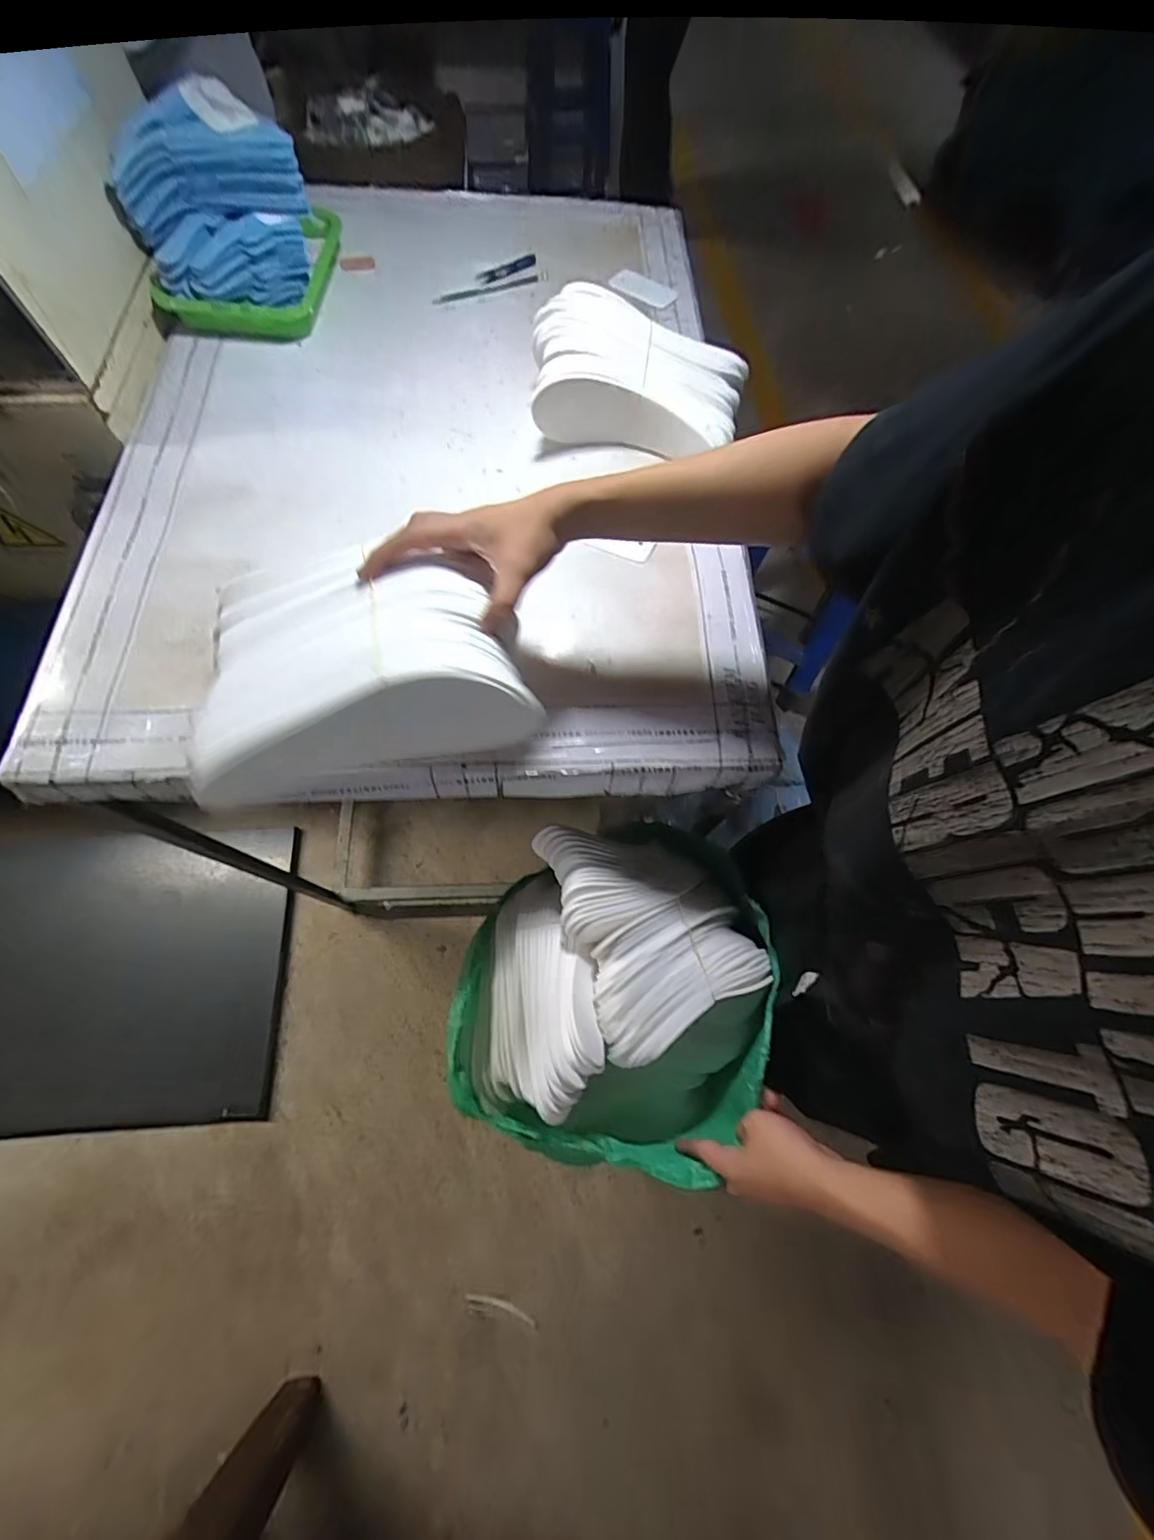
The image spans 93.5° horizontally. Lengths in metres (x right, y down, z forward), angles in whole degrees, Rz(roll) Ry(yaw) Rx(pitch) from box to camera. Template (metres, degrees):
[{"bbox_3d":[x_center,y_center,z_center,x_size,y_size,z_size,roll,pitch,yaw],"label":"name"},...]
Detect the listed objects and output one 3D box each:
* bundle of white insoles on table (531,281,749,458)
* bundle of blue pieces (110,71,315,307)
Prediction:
[{"bbox_3d":[0.081,-0.462,0.648,0.260,0.101,0.198,-1,67,-3],"label":"bundle of white insoles on table"},{"bbox_3d":[-0.463,-0.718,0.701,0.210,0.161,0.152,-27,71,-13],"label":"bundle of blue pieces"}]

